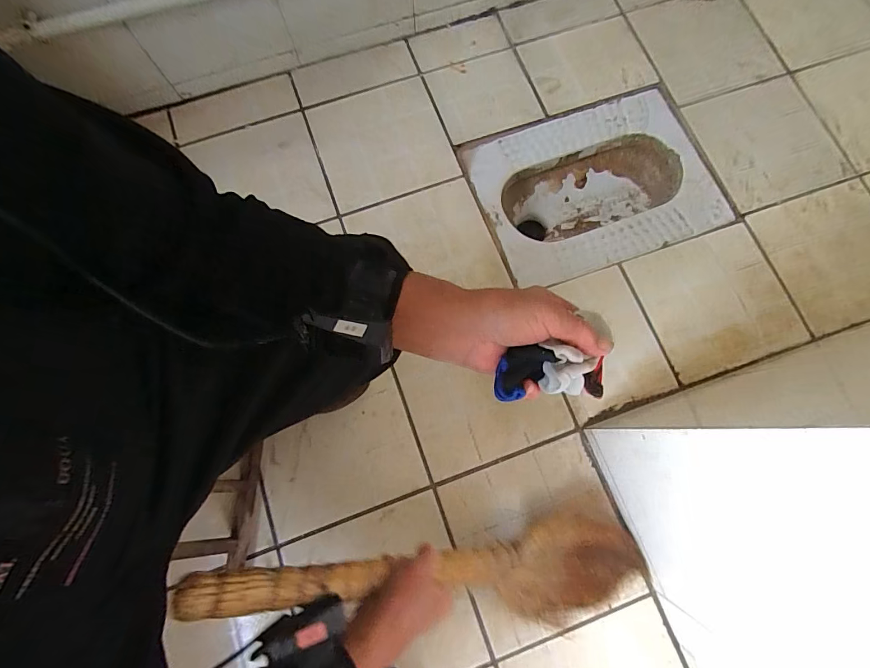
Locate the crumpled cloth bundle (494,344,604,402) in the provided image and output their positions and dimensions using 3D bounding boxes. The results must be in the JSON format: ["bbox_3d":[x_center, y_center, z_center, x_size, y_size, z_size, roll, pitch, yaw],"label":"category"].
[{"bbox_3d":[0.101,0.034,0.346,0.096,0.046,0.041,-3,75,0],"label":"crumpled cloth bundle"}]

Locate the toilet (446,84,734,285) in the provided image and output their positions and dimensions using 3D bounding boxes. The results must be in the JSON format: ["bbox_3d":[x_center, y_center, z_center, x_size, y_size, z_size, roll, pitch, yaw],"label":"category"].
[{"bbox_3d":[0.369,-0.336,0.992,0.527,0.151,0.391,-20,77,-4],"label":"toilet"}]

